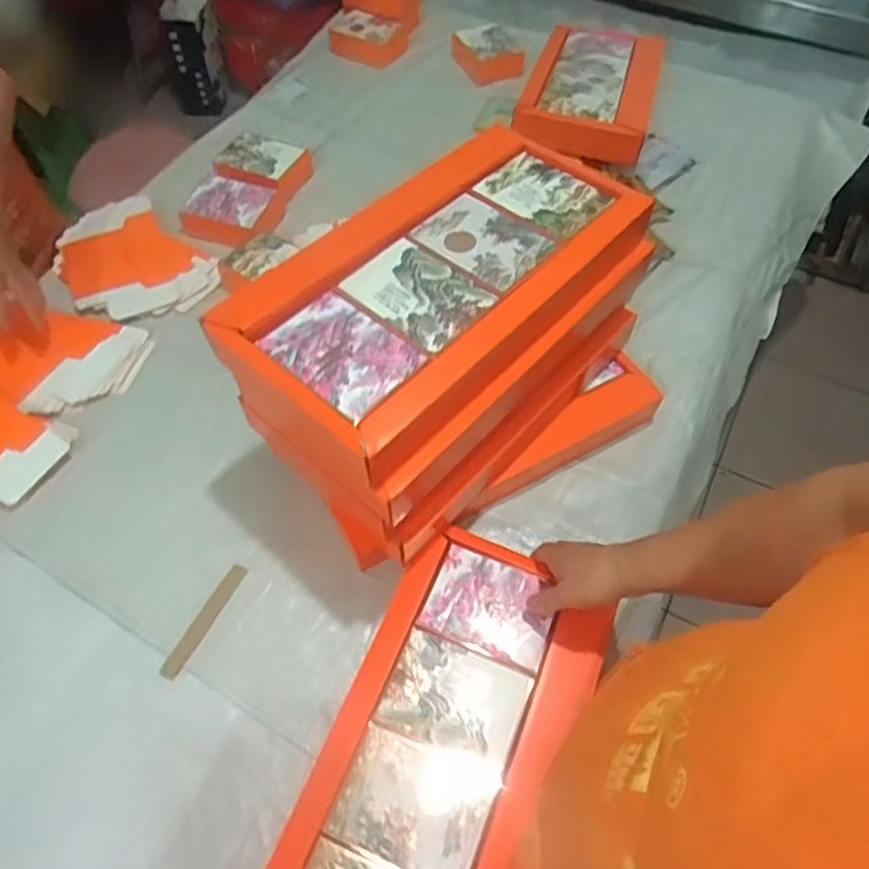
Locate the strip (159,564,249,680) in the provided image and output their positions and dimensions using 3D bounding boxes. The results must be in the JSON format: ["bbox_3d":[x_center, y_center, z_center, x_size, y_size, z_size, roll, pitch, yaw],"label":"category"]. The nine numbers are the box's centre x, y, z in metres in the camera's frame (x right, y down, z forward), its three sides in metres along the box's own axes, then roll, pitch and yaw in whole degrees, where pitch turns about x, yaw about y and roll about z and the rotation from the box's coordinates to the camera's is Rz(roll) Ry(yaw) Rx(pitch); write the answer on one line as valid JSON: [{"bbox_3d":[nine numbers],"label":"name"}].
[{"bbox_3d":[-0.247,0.199,0.720,0.020,0.006,0.132,26,57,6],"label":"strip"}]

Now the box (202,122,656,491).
[{"bbox_3d":[0.004,-0.145,0.670,0.428,0.082,0.251,-40,66,-23],"label":"box"}]

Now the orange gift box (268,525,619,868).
[{"bbox_3d":[0.007,0.299,0.610,0.204,0.048,0.408,21,60,11],"label":"orange gift box"}]

